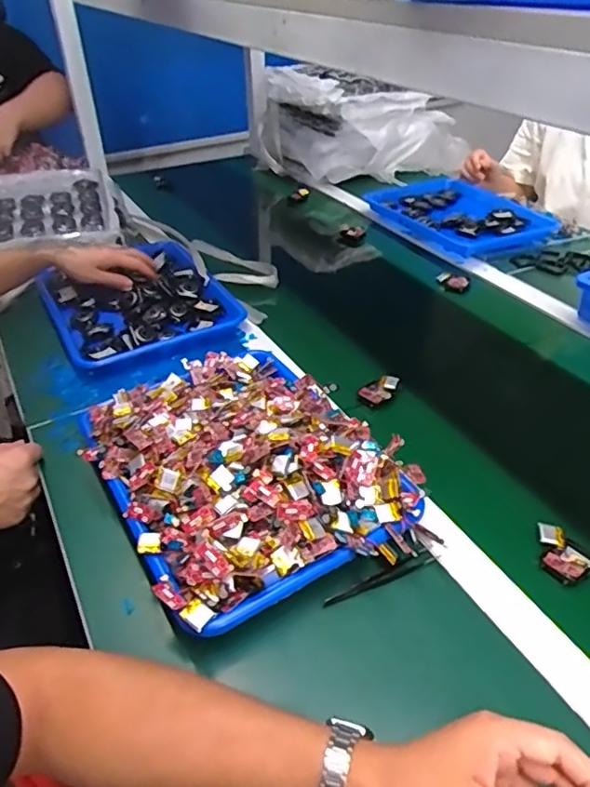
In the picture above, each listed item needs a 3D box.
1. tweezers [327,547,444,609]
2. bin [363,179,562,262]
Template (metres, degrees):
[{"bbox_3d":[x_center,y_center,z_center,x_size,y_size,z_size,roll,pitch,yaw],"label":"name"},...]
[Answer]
[{"bbox_3d":[0.080,0.164,0.521,0.116,0.015,0.011,-18,40,-20],"label":"tweezers"},{"bbox_3d":[0.327,-0.359,1.175,0.236,0.040,0.353,-21,41,-22],"label":"bin"}]

